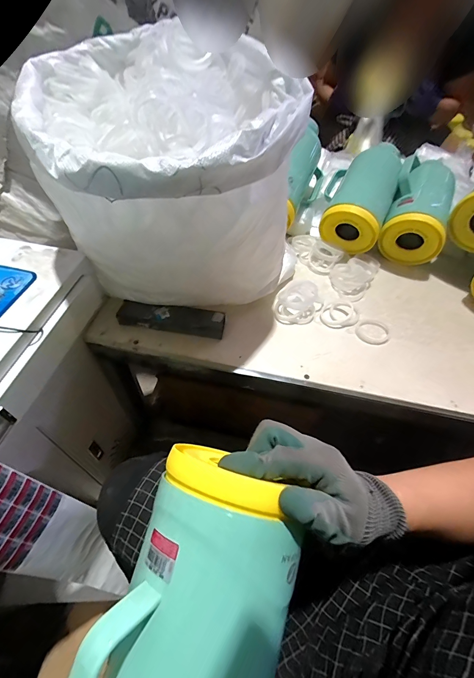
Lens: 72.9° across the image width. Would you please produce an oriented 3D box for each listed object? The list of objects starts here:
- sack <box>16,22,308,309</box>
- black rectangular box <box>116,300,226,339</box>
[{"bbox_3d":[-0.095,-0.252,0.543,0.377,0.351,0.361,-24,57,-21],"label":"sack"},{"bbox_3d":[-0.125,-0.040,0.616,0.198,0.038,0.044,6,52,1],"label":"black rectangular box"}]

